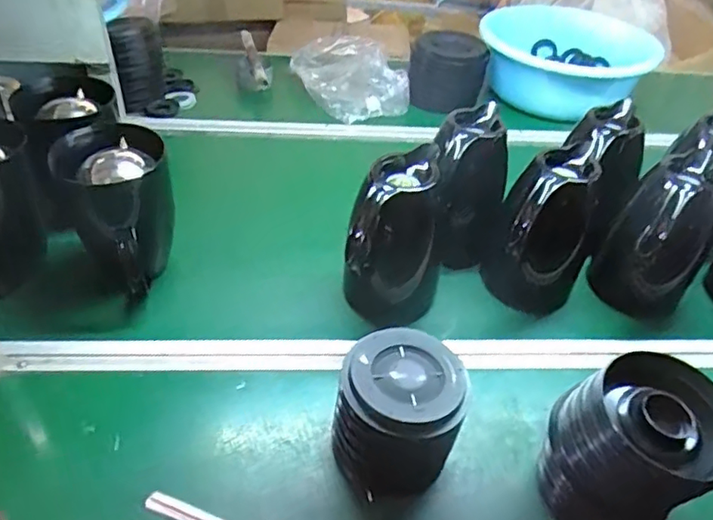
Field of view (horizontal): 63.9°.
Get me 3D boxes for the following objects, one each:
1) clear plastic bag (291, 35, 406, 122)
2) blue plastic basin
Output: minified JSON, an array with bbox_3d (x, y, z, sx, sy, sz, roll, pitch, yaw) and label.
[{"bbox_3d":[-0.017,-0.385,1.202,0.192,0.079,0.281,-12,44,-19],"label":"clear plastic bag"},{"bbox_3d":[0.470,-0.443,1.298,0.363,0.167,0.363,14,41,9],"label":"blue plastic basin"}]

